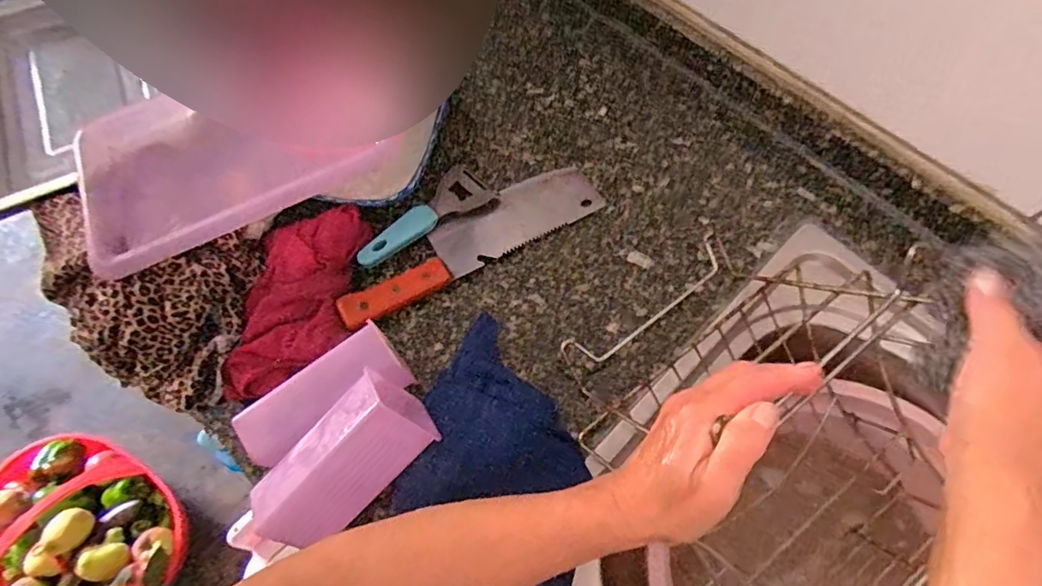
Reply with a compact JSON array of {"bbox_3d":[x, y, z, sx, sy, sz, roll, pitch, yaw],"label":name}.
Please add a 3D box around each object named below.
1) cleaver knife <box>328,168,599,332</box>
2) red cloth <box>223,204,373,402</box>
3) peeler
[{"bbox_3d":[-0.046,-0.052,0.496,0.265,0.026,0.058,-29,70,-11],"label":"cleaver knife"},{"bbox_3d":[-0.193,0.004,0.458,0.082,0.031,0.173,8,67,4],"label":"red cloth"},{"bbox_3d":[-0.092,-0.069,0.506,0.049,0.016,0.139,41,73,16],"label":"peeler"}]

